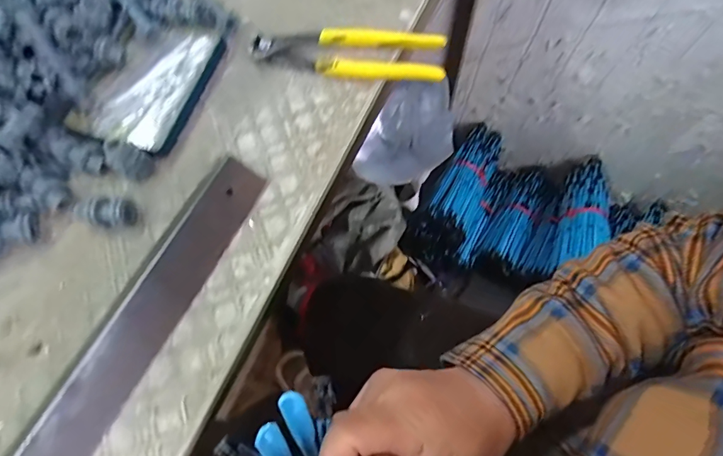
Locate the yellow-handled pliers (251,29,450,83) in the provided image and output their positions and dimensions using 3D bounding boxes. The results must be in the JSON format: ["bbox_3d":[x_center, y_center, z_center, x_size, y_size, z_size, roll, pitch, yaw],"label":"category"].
[{"bbox_3d":[-0.012,-0.149,0.354,0.163,0.017,0.047,4,68,3],"label":"yellow-handled pliers"}]

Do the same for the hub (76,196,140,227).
[{"bbox_3d":[-0.188,-0.011,0.307,0.039,0.019,0.022,1,68,2],"label":"hub"}]

